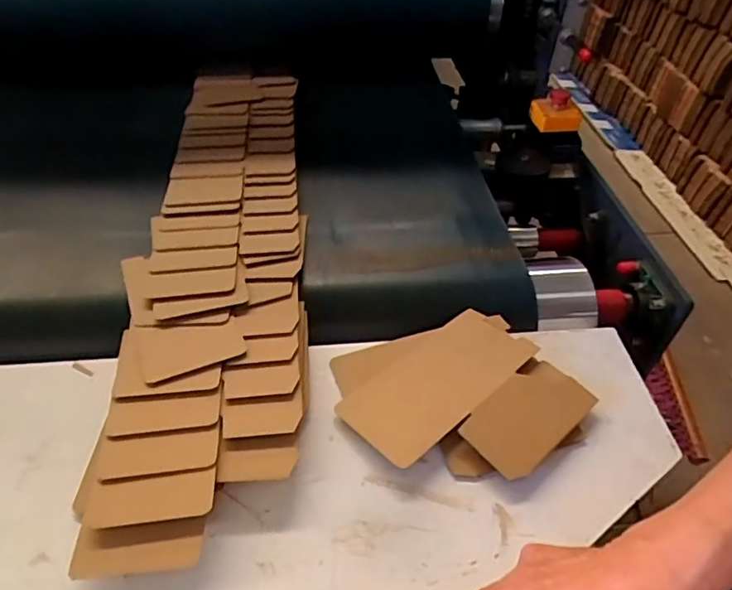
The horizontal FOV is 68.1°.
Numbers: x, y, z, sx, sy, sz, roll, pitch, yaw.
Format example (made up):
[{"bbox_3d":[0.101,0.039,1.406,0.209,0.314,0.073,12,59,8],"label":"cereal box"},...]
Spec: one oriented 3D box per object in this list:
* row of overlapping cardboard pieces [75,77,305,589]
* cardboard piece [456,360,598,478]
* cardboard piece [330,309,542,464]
[{"bbox_3d":[-0.198,-0.102,0.779,0.213,0.025,0.917,-2,47,-4],"label":"row of overlapping cardboard pieces"},{"bbox_3d":[0.186,0.135,0.614,0.159,0.011,0.084,-33,66,-27],"label":"cardboard piece"},{"bbox_3d":[0.090,0.096,0.641,0.242,0.008,0.109,-31,54,-29],"label":"cardboard piece"}]

